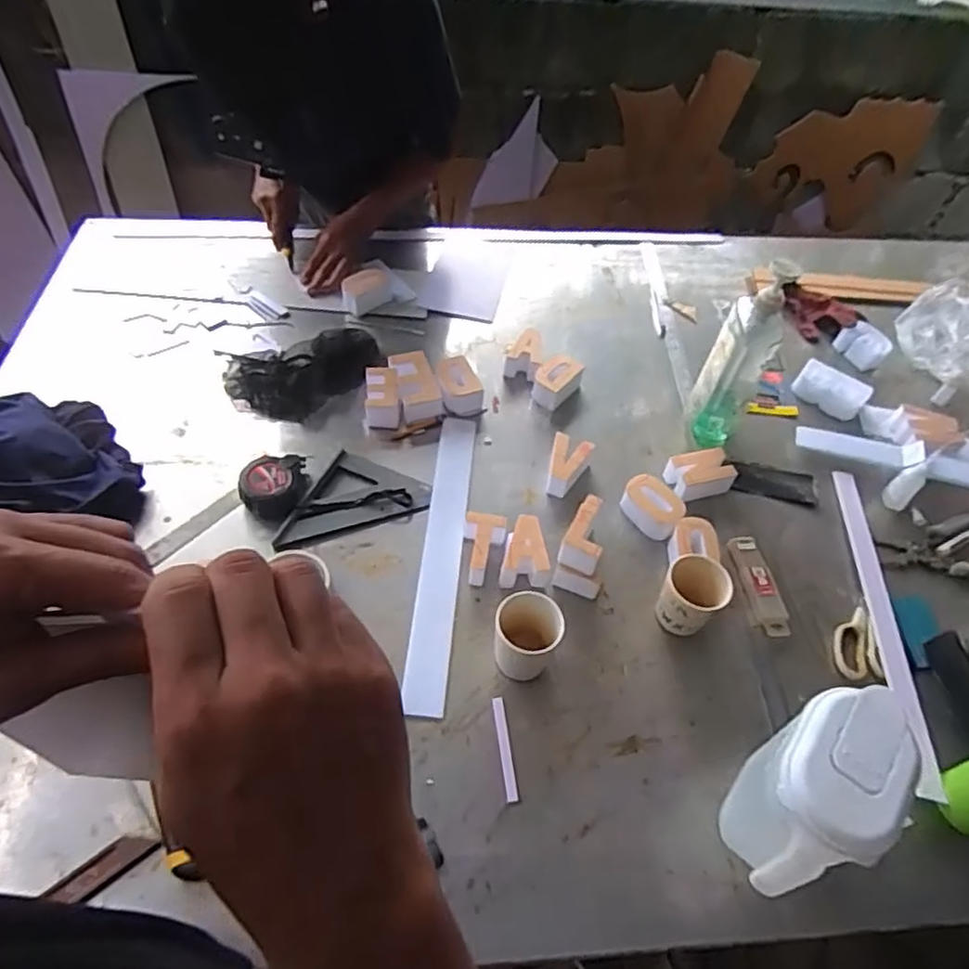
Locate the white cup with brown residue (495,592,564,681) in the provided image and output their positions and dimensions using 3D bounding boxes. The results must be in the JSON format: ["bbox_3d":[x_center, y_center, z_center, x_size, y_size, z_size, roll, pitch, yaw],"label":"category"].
[{"bbox_3d":[0.047,0.172,0.736,0.073,0.101,0.066,21,52,11],"label":"white cup with brown residue"}]

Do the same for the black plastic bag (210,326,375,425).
[{"bbox_3d":[-0.280,-0.177,1.020,0.230,0.032,0.154,-16,54,-17],"label":"black plastic bag"}]

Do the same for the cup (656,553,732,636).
[{"bbox_3d":[0.246,0.137,0.787,0.069,0.091,0.071,3,51,-3],"label":"cup"}]

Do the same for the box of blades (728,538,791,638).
[{"bbox_3d":[0.357,0.130,0.847,0.041,0.015,0.138,-1,51,-6],"label":"box of blades"}]

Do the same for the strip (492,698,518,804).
[{"bbox_3d":[0.022,0.285,0.707,0.013,0.004,0.109,-4,52,-9],"label":"strip"}]

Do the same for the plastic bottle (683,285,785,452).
[{"bbox_3d":[0.353,-0.159,0.937,0.078,0.240,0.089,25,53,14],"label":"plastic bottle"}]

